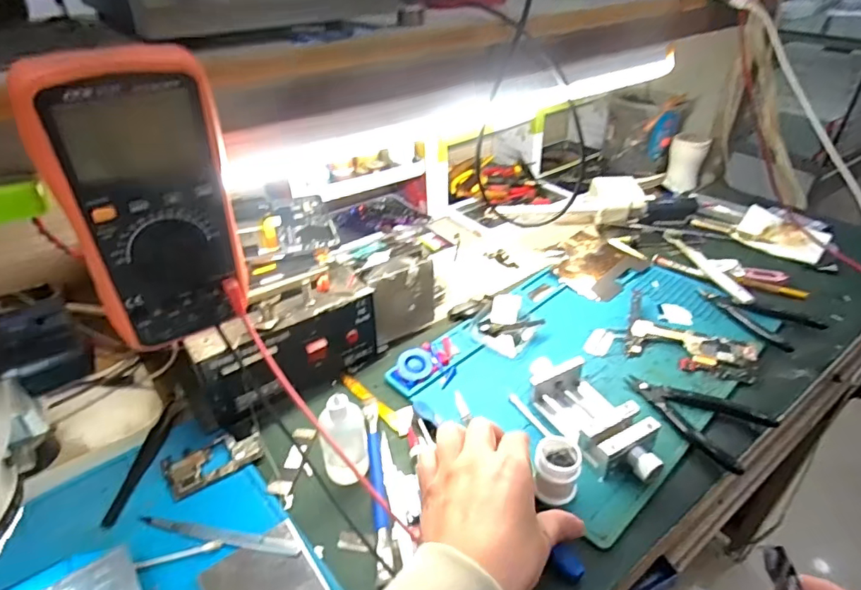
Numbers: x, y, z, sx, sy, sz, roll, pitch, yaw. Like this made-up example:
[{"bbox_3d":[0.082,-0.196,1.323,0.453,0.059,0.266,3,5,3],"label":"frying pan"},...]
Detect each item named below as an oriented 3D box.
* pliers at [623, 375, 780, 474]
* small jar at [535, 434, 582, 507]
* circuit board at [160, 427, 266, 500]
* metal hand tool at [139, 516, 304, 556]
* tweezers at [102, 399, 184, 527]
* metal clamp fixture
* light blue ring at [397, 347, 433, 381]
[{"bbox_3d":[0.238,0.099,0.458,0.074,0.014,0.116,-21,40,-26],"label":"pliers"},{"bbox_3d":[0.098,0.132,0.397,0.034,0.038,0.042,13,38,18],"label":"small jar"},{"bbox_3d":[-0.179,0.136,0.429,0.075,0.005,0.040,-23,41,-27],"label":"circuit board"},{"bbox_3d":[-0.154,0.174,0.375,0.124,0.005,0.013,6,36,10],"label":"metal hand tool"},{"bbox_3d":[-0.238,0.131,0.427,0.013,0.016,0.121,2,36,4],"label":"tweezers"},{"bbox_3d":[0.139,0.103,0.443,0.060,0.032,0.137,-15,38,-19],"label":"metal clamp fixture"},{"bbox_3d":[-0.015,0.069,0.509,0.034,0.006,0.034,4,59,-7],"label":"light blue ring"}]

